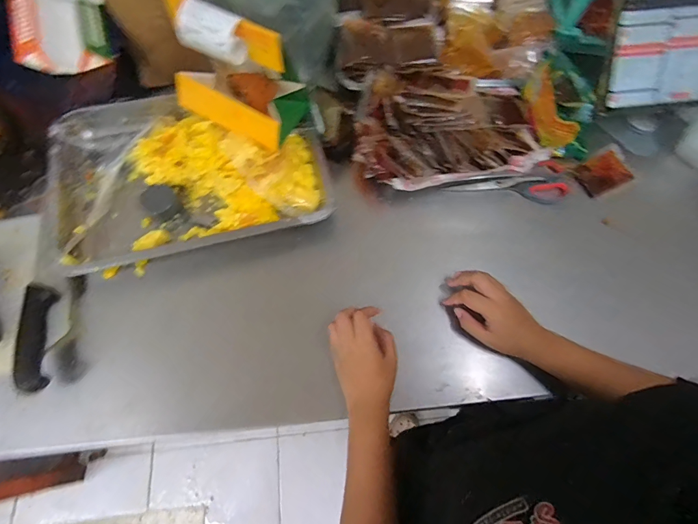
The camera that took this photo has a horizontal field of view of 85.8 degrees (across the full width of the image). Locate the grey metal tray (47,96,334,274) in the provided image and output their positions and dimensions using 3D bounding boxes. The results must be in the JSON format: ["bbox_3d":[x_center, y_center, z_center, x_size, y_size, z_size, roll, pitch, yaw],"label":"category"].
[{"bbox_3d":[-0.241,-0.142,0.580,0.400,0.059,0.289,-10,68,-5],"label":"grey metal tray"}]

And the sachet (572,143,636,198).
[{"bbox_3d":[0.423,-0.151,0.621,0.108,0.006,0.066,-29,71,-12],"label":"sachet"}]

